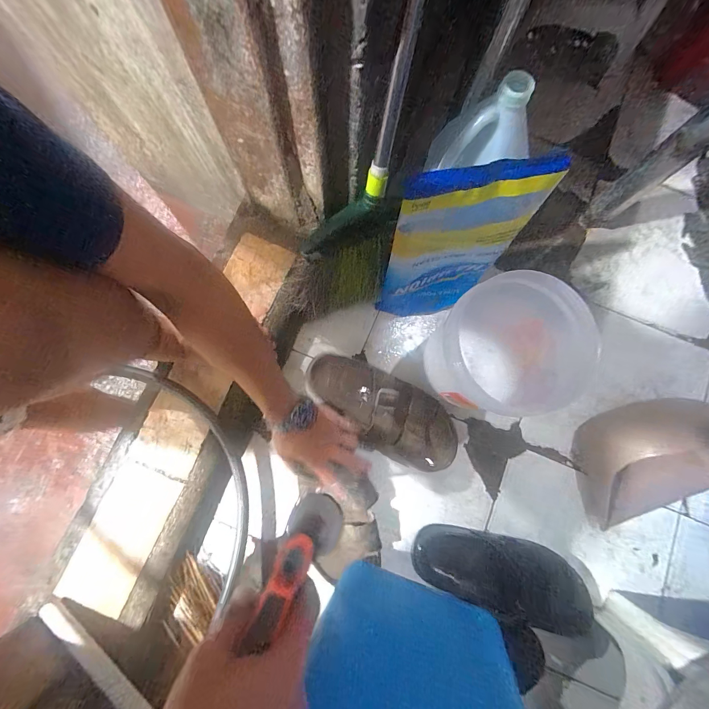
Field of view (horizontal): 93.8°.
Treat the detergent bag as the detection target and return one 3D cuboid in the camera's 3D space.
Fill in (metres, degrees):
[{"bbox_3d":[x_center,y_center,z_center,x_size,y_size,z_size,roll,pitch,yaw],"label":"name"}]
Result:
[{"bbox_3d":[0.130,-0.136,0.469,0.181,0.313,0.023,-9,73,-6],"label":"detergent bag"}]

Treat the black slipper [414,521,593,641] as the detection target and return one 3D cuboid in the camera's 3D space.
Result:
[{"bbox_3d":[0.227,0.339,0.510,0.267,0.047,0.106,17,80,2],"label":"black slipper"}]

